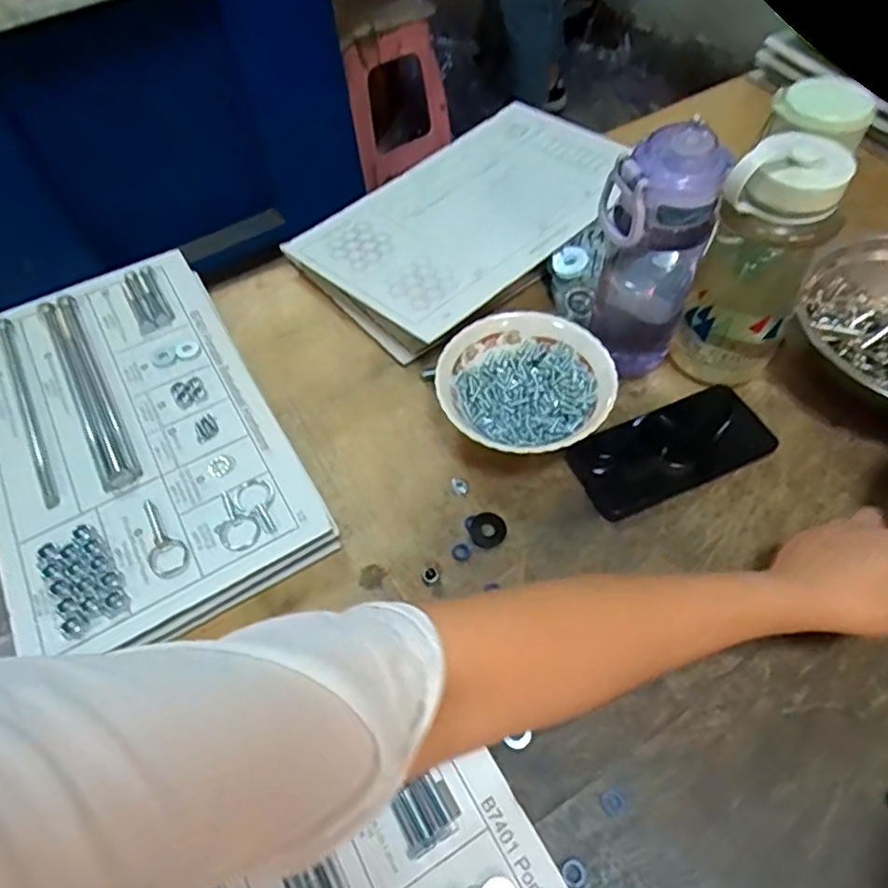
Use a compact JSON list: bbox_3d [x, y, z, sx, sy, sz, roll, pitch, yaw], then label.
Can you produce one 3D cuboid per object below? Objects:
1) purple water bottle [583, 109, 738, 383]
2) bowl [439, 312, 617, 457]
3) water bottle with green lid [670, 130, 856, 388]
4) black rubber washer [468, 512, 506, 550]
[{"bbox_3d":[0.165,-0.145,0.506,0.082,0.210,0.079,16,58,15],"label":"purple water bottle"},{"bbox_3d":[0.071,-0.043,0.537,0.139,0.058,0.141,-2,56,3],"label":"bowl"},{"bbox_3d":[0.243,-0.128,0.487,0.076,0.205,0.071,25,61,20],"label":"water bottle with green lid"},{"bbox_3d":[0.035,0.069,0.497,0.028,0.004,0.031,38,66,26],"label":"black rubber washer"}]

